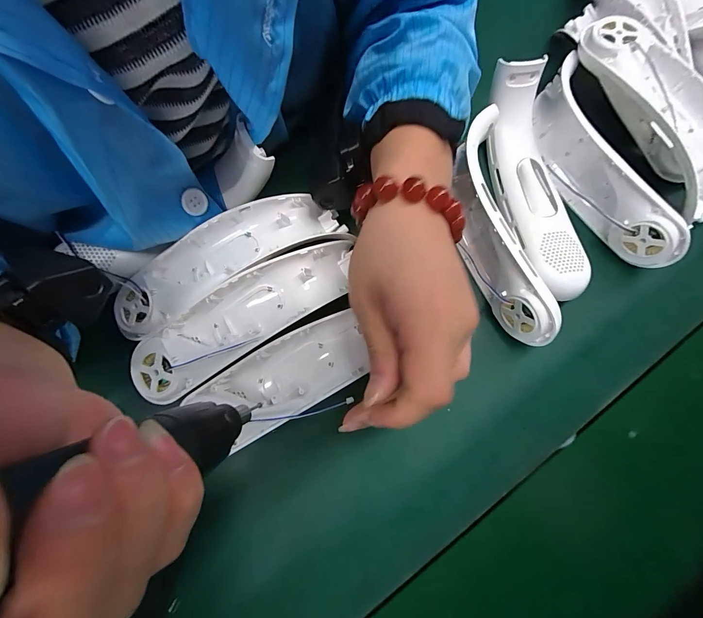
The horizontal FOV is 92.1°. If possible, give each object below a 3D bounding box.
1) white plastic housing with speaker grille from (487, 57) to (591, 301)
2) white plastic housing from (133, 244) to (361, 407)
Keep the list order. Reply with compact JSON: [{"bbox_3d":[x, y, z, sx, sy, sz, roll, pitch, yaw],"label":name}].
[{"bbox_3d":[0.158,-0.106,0.288,0.055,0.052,0.197,-9,77,-2],"label":"white plastic housing with speaker grille"},{"bbox_3d":[-0.078,0.003,0.254,0.183,0.033,0.051,-32,79,-8],"label":"white plastic housing"}]

